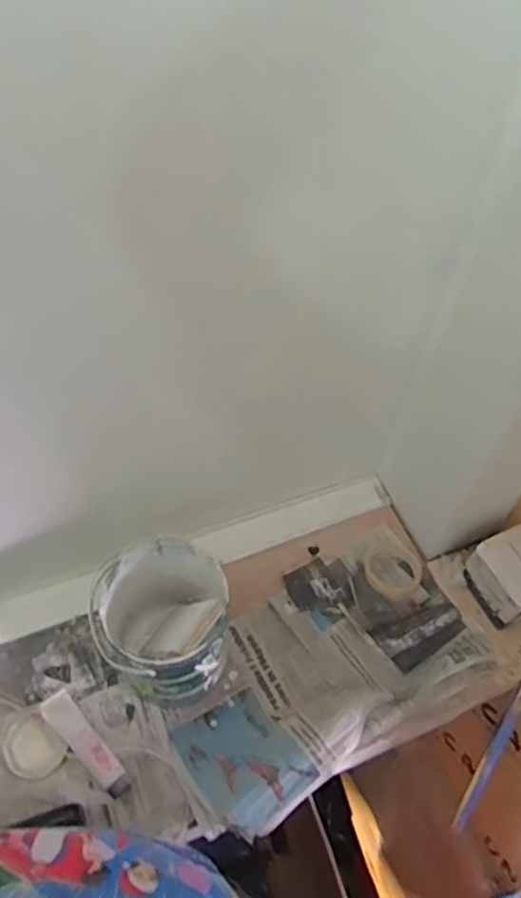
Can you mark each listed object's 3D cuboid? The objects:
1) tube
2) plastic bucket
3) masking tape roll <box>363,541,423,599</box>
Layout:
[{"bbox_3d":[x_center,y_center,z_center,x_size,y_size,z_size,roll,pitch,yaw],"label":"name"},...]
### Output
[{"bbox_3d":[-0.244,0.410,0.877,0.168,0.029,0.041,39,62,21],"label":"tube"},{"bbox_3d":[-0.132,0.253,0.891,0.167,0.200,0.169,2,55,-2],"label":"plastic bucket"},{"bbox_3d":[0.220,0.204,1.052,0.101,0.024,0.098,2,55,-2],"label":"masking tape roll"}]

